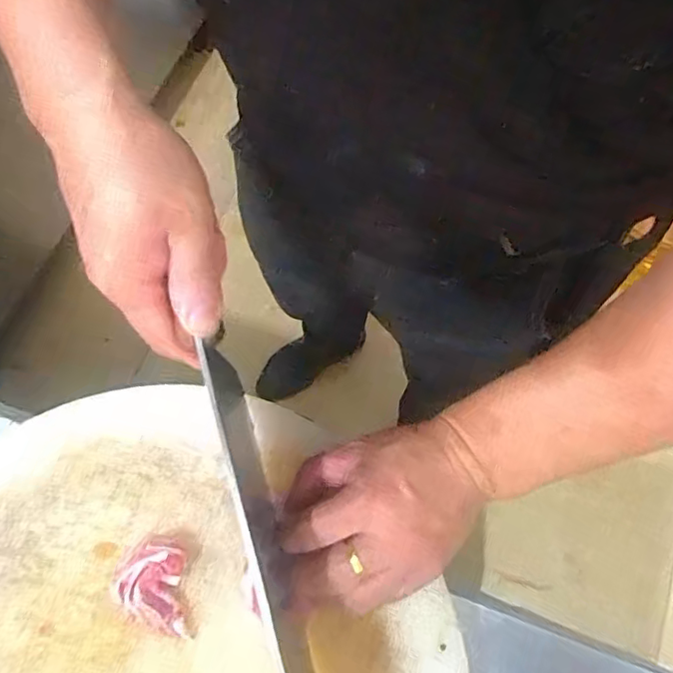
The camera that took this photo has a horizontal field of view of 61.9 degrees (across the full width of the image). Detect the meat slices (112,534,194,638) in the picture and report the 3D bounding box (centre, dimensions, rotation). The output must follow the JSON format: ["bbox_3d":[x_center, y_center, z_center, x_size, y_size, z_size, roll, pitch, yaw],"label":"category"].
[{"bbox_3d":[-0.107,0.146,0.326,0.040,0.027,0.054,-3,70,-3],"label":"meat slices"}]

